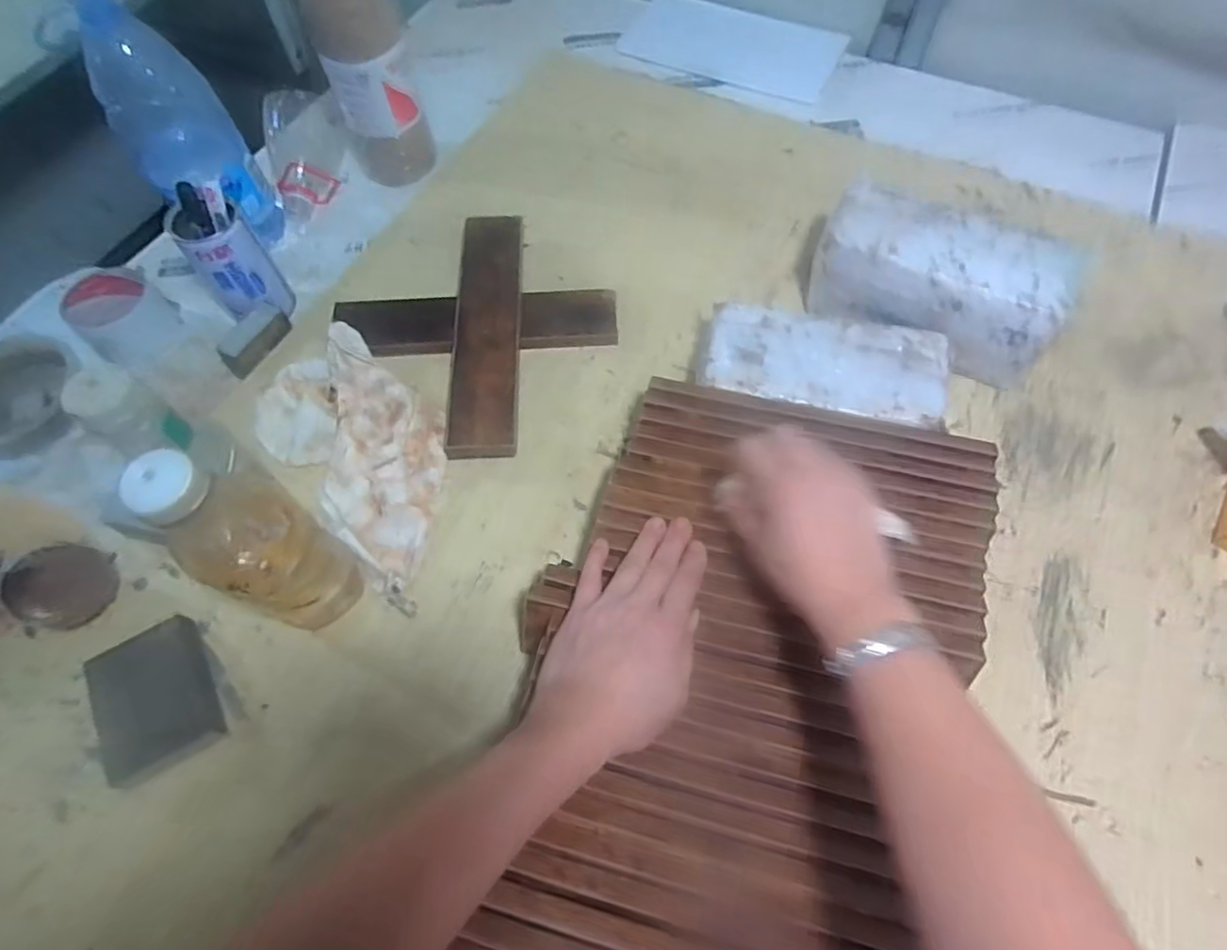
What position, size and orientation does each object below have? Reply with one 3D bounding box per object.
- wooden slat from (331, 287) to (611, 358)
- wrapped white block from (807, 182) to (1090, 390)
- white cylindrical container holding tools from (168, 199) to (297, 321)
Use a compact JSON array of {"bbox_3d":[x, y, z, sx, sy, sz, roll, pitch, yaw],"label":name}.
[{"bbox_3d":[-0.131,-0.149,0.626,0.270,0.020,0.064,-5,66,-5],"label":"wooden slat"},{"bbox_3d":[0.295,-0.174,0.597,0.212,0.106,0.115,23,65,13],"label":"wrapped white block"},{"bbox_3d":[-0.366,-0.204,0.613,0.063,0.135,0.057,-30,66,-15],"label":"white cylindrical container holding tools"}]

